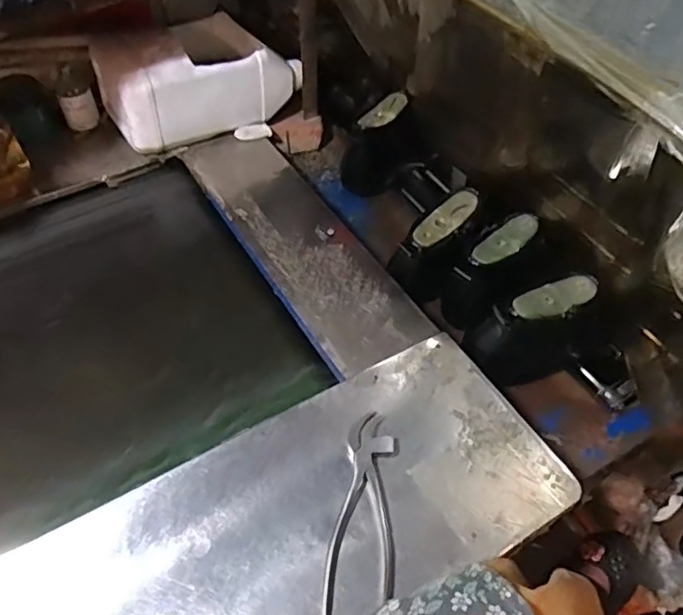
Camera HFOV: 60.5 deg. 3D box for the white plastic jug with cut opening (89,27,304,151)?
[{"bbox_3d":[-0.217,-0.356,0.901,0.292,0.120,0.162,-19,55,-15],"label":"white plastic jug with cut opening"}]

